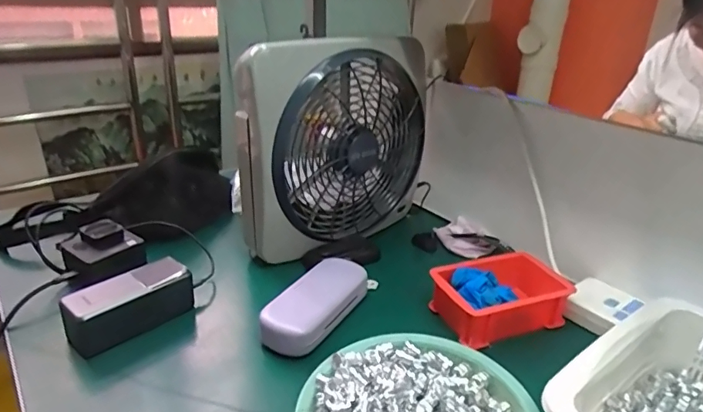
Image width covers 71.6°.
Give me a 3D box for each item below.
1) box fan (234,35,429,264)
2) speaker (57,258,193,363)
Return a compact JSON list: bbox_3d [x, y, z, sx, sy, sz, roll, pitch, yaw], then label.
[{"bbox_3d":[-0.012,-0.087,0.697,0.321,0.275,0.085,-17,31,-35],"label":"box fan"},{"bbox_3d":[-0.247,0.109,0.546,0.133,0.049,0.060,-21,33,-40],"label":"speaker"}]

